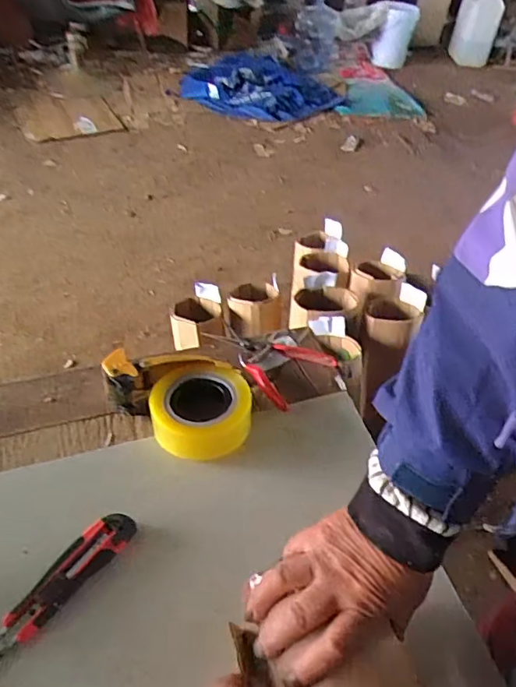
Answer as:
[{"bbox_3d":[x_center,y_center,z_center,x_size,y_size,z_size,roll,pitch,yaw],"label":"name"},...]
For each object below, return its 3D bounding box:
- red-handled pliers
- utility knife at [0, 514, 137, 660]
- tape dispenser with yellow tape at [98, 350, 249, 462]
[{"bbox_3d":[0.015,0.013,0.729,0.157,0.014,0.115,36,52,28],"label":"red-handled pliers"},{"bbox_3d":[-0.195,0.233,0.492,0.037,0.018,0.190,32,50,24],"label":"utility knife"},{"bbox_3d":[-0.090,0.064,0.636,0.178,0.058,0.120,31,49,24],"label":"tape dispenser with yellow tape"}]

